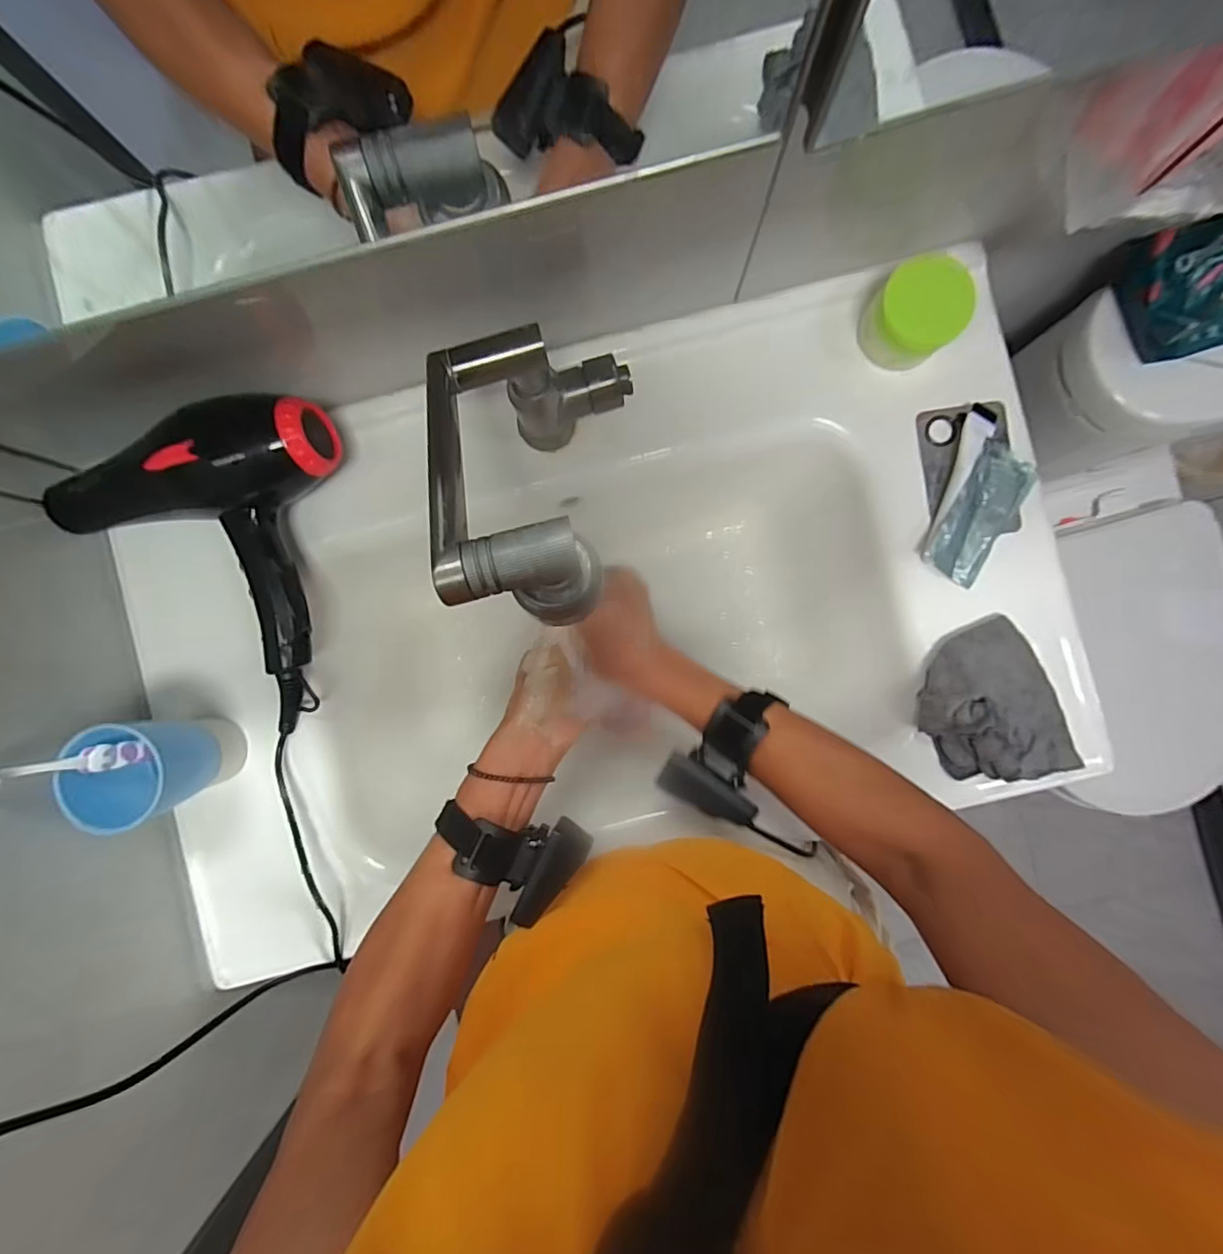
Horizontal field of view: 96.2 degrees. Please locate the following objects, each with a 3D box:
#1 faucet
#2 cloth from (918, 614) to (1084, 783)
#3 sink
[{"bbox_3d":[-0.047,-0.110,0.344,0.112,0.110,0.284,-1,46,1],"label":"faucet"},{"bbox_3d":[0.314,0.068,0.448,0.108,0.040,0.134,-23,88,0],"label":"cloth"},{"bbox_3d":[-0.009,-0.006,0.536,0.793,0.164,0.488,-11,88,1],"label":"sink"}]

